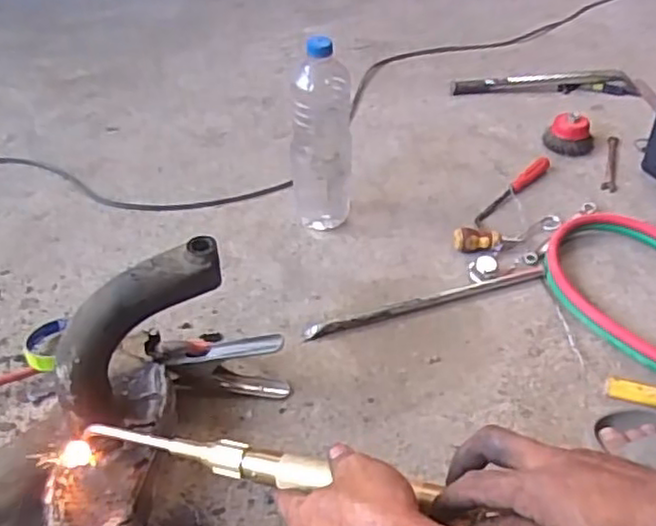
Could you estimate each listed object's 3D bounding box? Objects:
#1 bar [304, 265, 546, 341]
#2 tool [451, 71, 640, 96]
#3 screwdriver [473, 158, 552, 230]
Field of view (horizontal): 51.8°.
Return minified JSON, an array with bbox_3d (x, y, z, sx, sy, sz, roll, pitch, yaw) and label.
[{"bbox_3d":[0.129,0.046,0.853,0.329,0.013,0.020,-13,44,-14],"label":"bar"},{"bbox_3d":[0.408,-0.335,1.271,0.341,0.024,0.051,-2,42,-2],"label":"tool"},{"bbox_3d":[0.278,-0.115,1.020,0.023,0.027,0.179,33,52,31],"label":"screwdriver"}]

